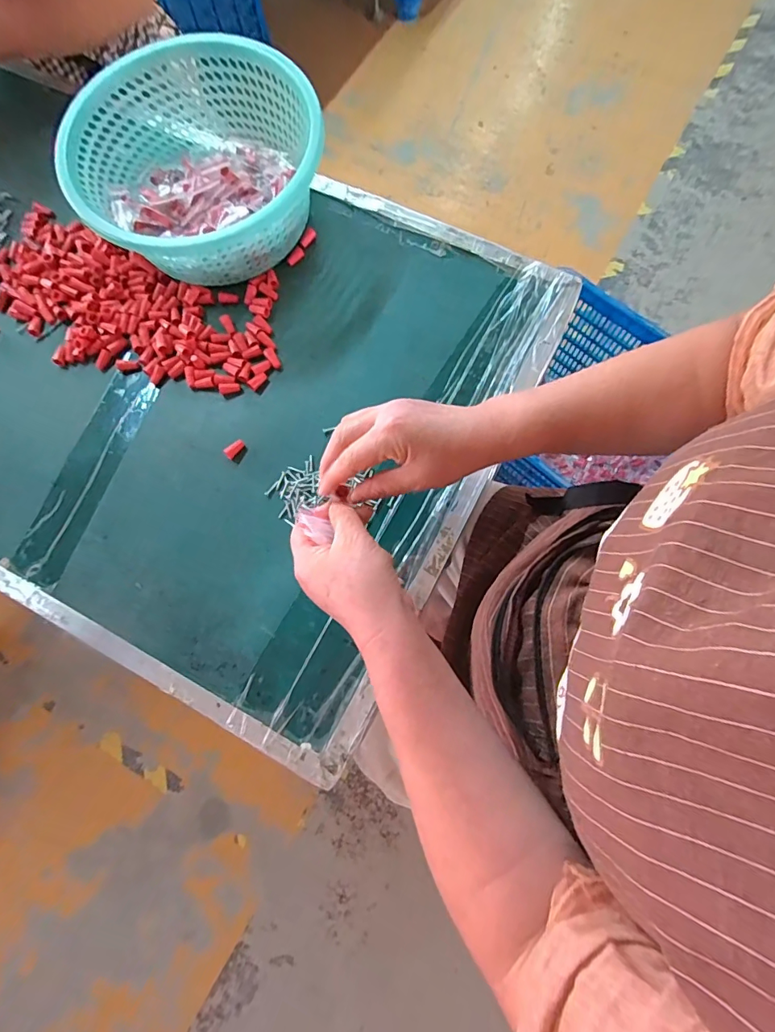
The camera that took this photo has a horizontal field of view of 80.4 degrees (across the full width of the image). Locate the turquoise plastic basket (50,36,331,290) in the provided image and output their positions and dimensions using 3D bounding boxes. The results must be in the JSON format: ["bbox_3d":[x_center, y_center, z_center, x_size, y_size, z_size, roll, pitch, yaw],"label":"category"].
[{"bbox_3d":[-0.211,-0.391,0.520,0.269,0.092,0.241,-37,78,-8],"label":"turquoise plastic basket"}]

